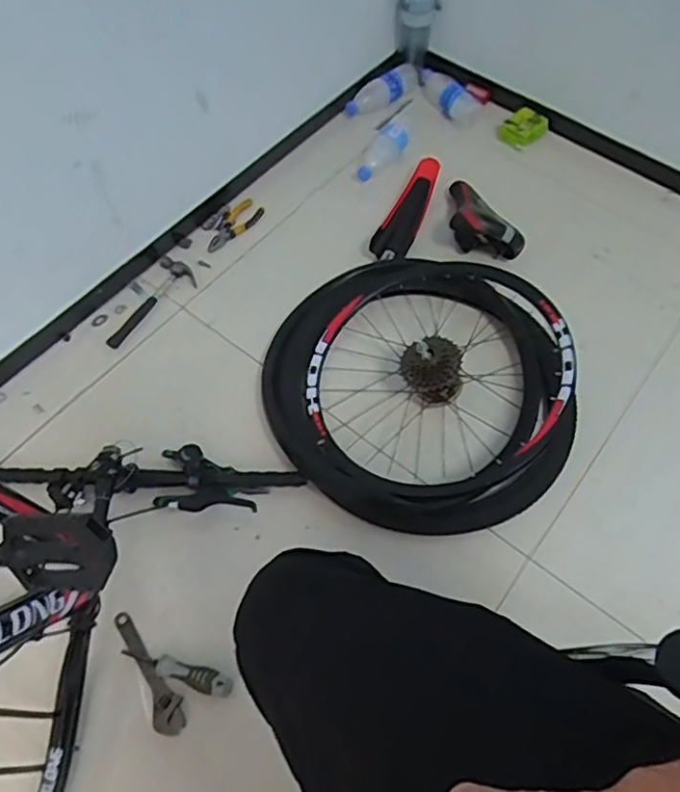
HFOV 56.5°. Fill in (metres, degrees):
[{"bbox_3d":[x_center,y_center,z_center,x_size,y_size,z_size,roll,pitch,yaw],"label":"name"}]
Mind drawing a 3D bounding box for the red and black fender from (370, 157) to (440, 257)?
[{"bbox_3d":[0.146,-0.400,1.371,0.077,0.045,0.260,29,76,-8],"label":"red and black fender"}]

